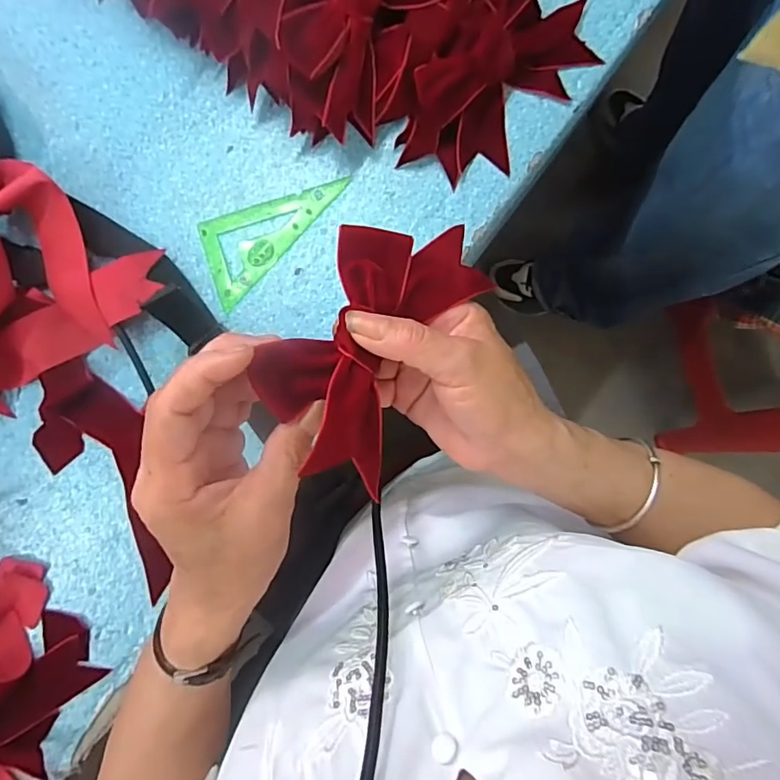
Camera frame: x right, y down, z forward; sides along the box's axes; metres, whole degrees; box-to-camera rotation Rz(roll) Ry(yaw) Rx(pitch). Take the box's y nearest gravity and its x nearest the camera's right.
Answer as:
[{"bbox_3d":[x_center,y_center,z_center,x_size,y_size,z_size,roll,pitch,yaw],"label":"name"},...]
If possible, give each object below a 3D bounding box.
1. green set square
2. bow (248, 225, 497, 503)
[{"bbox_3d":[-0.092,-0.119,0.374,0.056,0.004,0.120,43,92,1],"label":"green set square"},{"bbox_3d":[-0.007,-0.029,0.262,0.075,0.029,0.139,31,69,1],"label":"bow"}]

